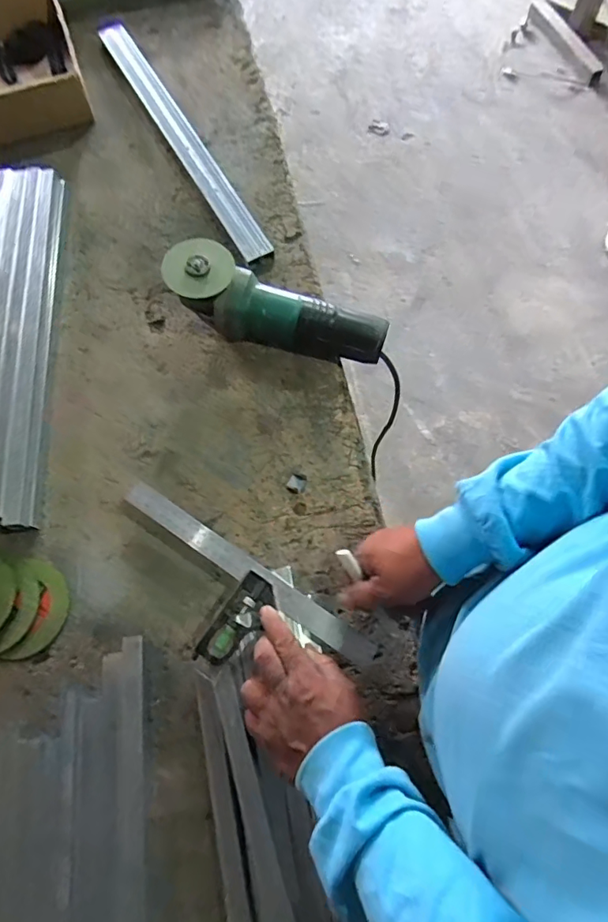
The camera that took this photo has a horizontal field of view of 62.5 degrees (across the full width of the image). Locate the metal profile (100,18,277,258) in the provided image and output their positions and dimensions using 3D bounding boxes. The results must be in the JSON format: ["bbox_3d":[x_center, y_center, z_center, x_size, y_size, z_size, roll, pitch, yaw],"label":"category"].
[{"bbox_3d":[-0.191,-0.500,0.765,0.040,0.024,0.544,-28,73,-9],"label":"metal profile"}]

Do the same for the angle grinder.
[{"bbox_3d":[-0.033,-0.180,0.617,0.267,0.095,0.076,20,72,7],"label":"angle grinder"}]

